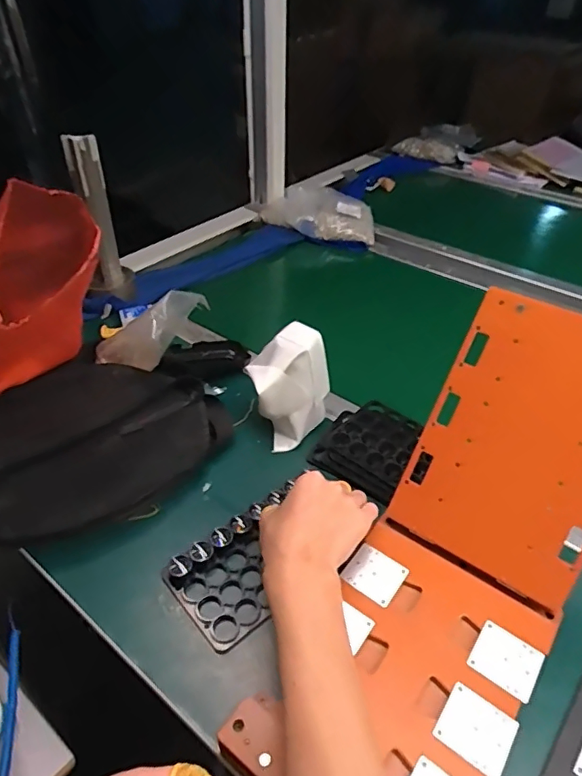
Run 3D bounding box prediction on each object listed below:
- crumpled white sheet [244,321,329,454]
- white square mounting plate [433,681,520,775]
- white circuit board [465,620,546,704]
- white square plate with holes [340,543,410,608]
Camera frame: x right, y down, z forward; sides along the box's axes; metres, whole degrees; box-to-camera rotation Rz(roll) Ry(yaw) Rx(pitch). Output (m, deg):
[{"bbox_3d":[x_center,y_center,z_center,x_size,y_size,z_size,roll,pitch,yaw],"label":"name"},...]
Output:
[{"bbox_3d":[-0.003,-0.002,0.617,0.098,0.116,0.075,-31,50,-31],"label":"crumpled white sheet"},{"bbox_3d":[0.133,0.245,0.374,0.048,0.004,0.044,26,47,27],"label":"white square mounting plate"},{"bbox_3d":[0.171,0.216,0.413,0.048,0.004,0.044,26,47,27],"label":"white circuit board"},{"bbox_3d":[0.076,0.167,0.468,0.046,0.004,0.044,30,49,30],"label":"white square plate with holes"}]

